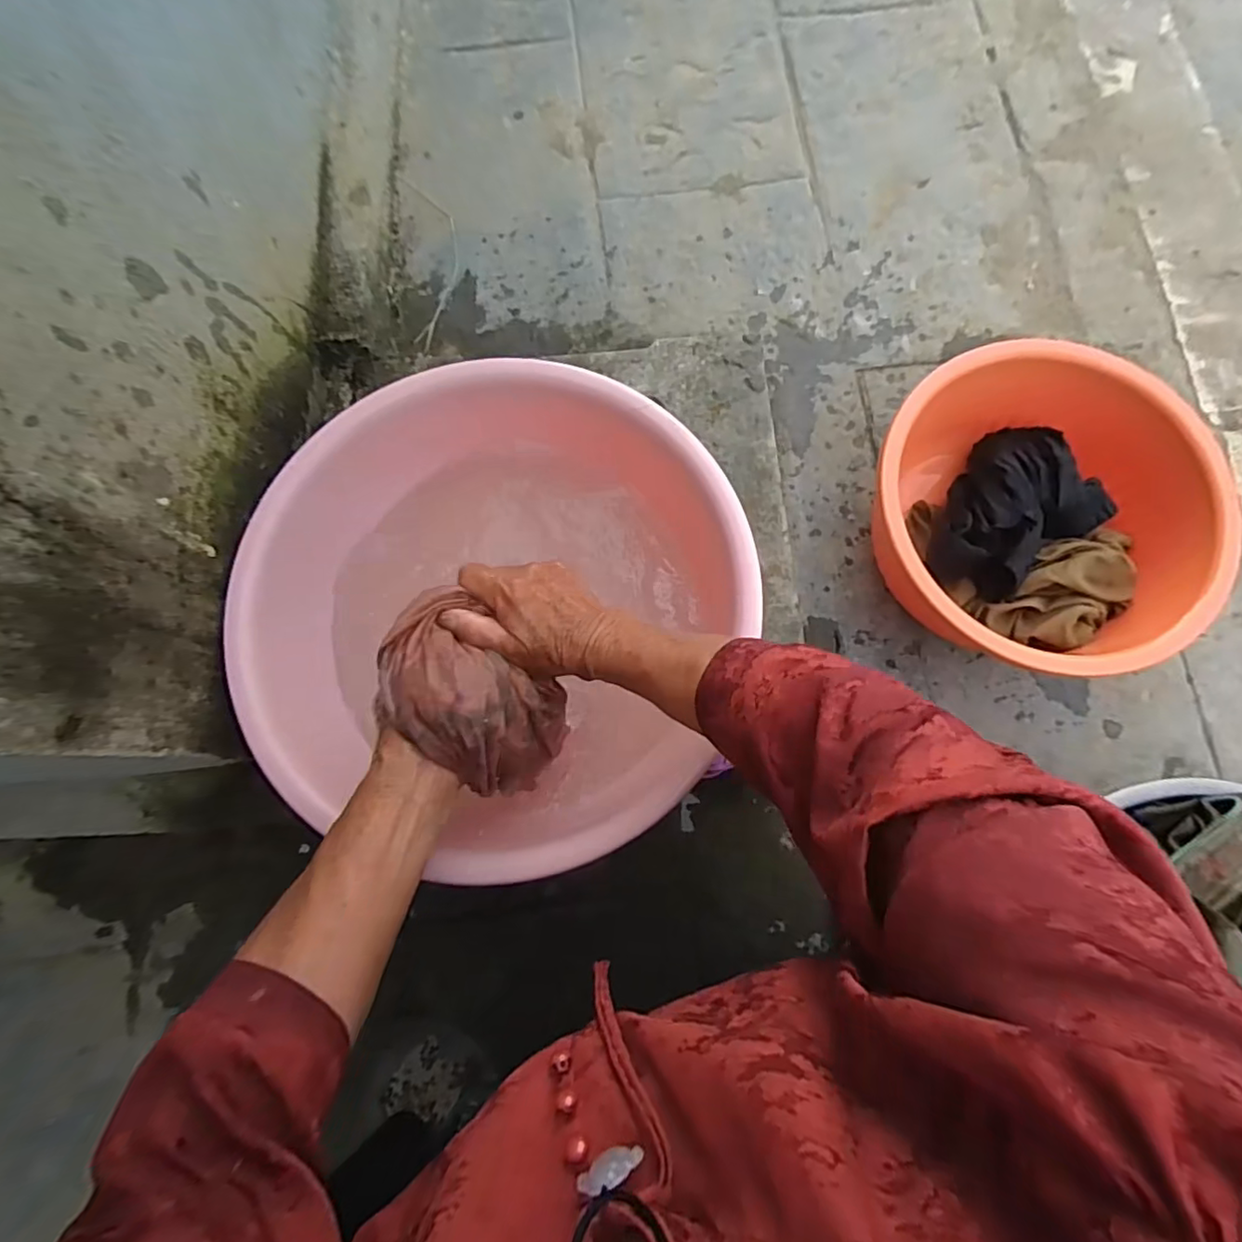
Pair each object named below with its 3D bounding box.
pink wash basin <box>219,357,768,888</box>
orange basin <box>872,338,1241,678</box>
[{"bbox_3d":[-0.112,-0.021,0.542,0.430,0.129,0.450,0,76,-1],"label":"pink wash basin"},{"bbox_3d":[0.436,-0.123,0.670,0.338,0.165,0.301,9,77,1],"label":"orange basin"}]

